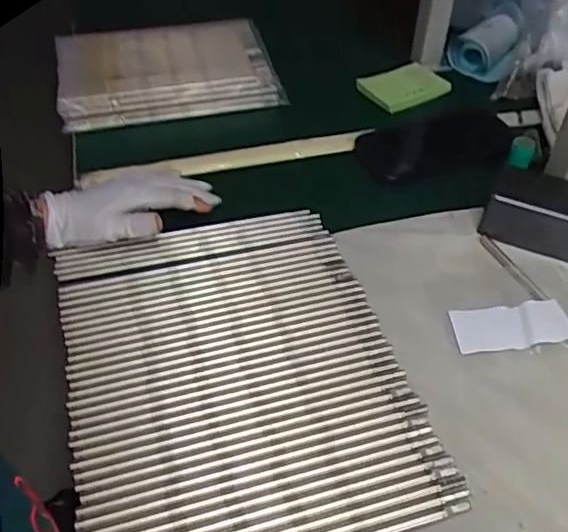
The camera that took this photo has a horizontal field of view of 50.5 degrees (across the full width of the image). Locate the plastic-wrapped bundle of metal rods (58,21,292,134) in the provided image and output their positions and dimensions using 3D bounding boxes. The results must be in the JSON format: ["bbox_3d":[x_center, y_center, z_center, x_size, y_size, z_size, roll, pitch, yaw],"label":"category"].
[{"bbox_3d":[-0.144,-0.249,0.737,0.249,0.034,0.185,-9,47,-8],"label":"plastic-wrapped bundle of metal rods"}]

